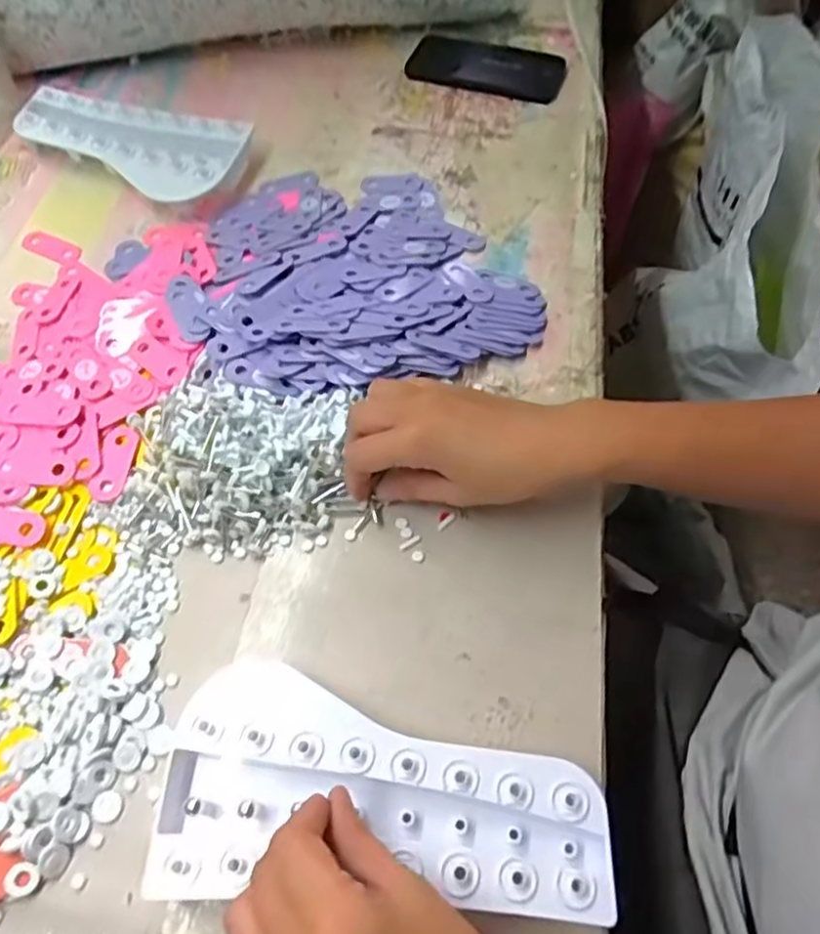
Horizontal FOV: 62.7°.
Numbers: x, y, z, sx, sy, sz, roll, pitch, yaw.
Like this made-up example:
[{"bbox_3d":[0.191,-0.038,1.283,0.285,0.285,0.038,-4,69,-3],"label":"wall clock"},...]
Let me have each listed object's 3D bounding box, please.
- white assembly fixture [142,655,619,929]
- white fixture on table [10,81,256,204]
[{"bbox_3d":[-0.015,0.179,0.355,0.229,0.030,0.111,9,60,9],"label":"white assembly fixture"},{"bbox_3d":[-0.267,-0.294,0.632,0.222,0.039,0.108,14,60,6],"label":"white fixture on table"}]

